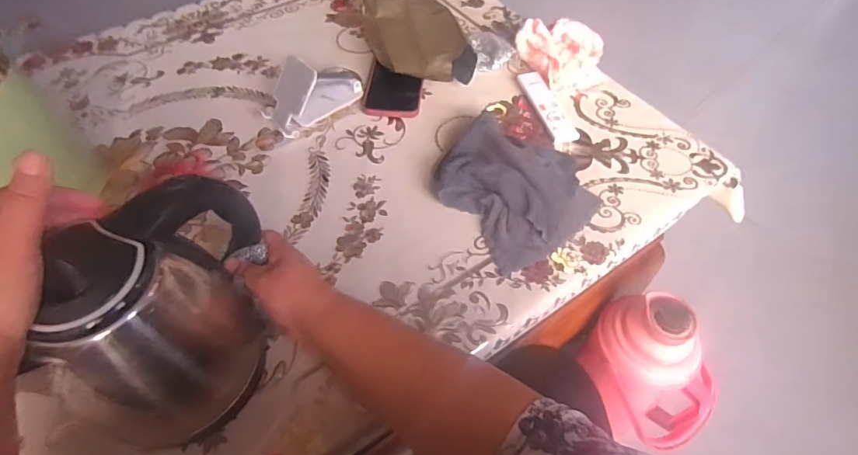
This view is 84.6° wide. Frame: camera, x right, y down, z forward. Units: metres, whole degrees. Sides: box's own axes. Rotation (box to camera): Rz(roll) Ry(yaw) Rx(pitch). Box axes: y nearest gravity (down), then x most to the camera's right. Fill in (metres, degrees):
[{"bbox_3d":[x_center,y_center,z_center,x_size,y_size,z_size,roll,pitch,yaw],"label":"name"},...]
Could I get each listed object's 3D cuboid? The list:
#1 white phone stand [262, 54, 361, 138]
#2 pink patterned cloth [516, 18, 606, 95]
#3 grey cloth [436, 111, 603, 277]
[{"bbox_3d":[-0.161,-0.197,0.651,0.139,0.070,0.066,-38,63,-24],"label":"white phone stand"},{"bbox_3d":[0.201,-0.265,0.714,0.138,0.059,0.125,12,55,8],"label":"pink patterned cloth"},{"bbox_3d":[0.107,-0.058,0.572,0.172,0.046,0.184,-30,60,-20],"label":"grey cloth"}]

